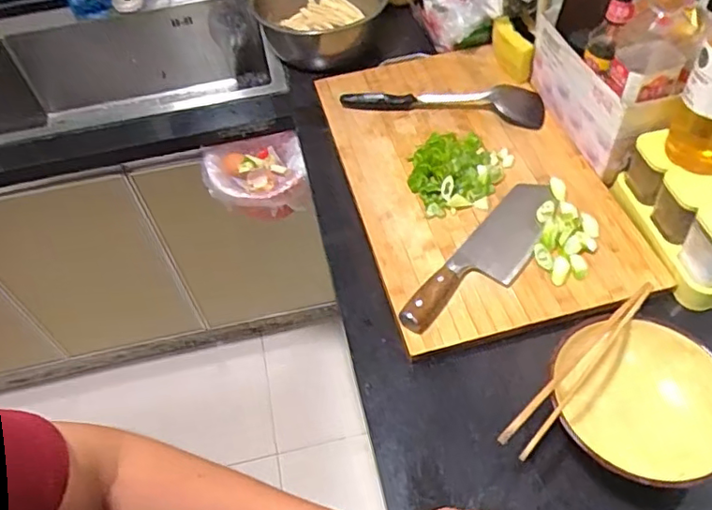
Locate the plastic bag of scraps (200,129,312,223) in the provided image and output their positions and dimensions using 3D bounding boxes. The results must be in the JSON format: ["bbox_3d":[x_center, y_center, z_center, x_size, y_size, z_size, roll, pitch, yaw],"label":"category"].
[{"bbox_3d":[-0.174,-0.131,1.035,0.178,0.122,0.111,-9,52,-2],"label":"plastic bag of scraps"}]

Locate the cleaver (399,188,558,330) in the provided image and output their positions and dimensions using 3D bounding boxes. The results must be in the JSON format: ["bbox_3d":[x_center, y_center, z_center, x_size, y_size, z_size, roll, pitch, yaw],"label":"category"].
[{"bbox_3d":[0.173,-0.001,0.746,0.079,0.028,0.291,32,62,26],"label":"cleaver"}]

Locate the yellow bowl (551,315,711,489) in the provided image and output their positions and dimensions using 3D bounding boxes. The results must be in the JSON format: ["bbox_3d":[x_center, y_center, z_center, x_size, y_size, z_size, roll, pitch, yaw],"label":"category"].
[{"bbox_3d":[0.292,0.158,0.610,0.175,0.087,0.170,-2,52,3],"label":"yellow bowl"}]

